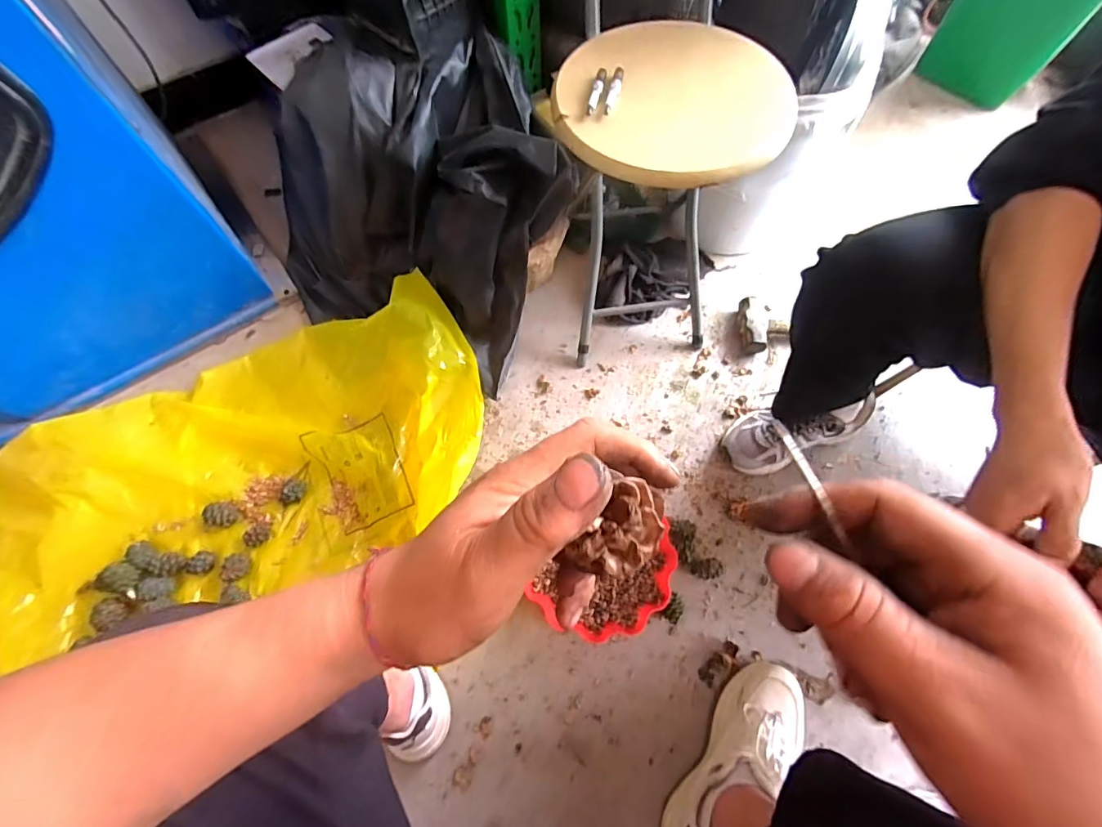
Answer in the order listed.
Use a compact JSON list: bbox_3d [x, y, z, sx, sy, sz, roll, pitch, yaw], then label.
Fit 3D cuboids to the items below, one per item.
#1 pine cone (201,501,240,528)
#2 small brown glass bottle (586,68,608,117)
[{"bbox_3d":[-0.540,0.167,0.769,0.041,0.030,0.043,6,67,3],"label":"pine cone"},{"bbox_3d":[0.055,-0.383,0.557,0.013,0.010,0.079,13,68,6],"label":"small brown glass bottle"}]

